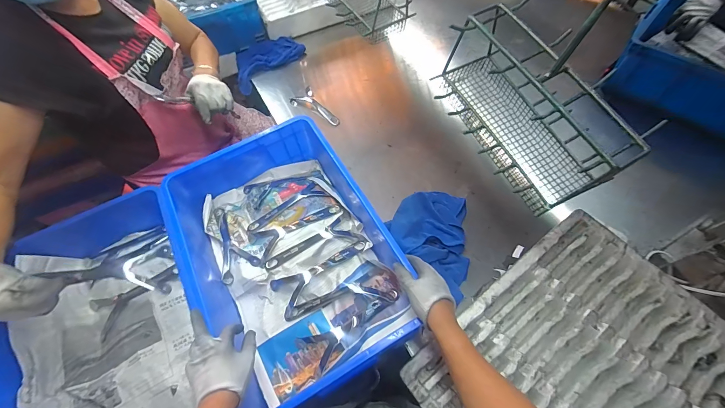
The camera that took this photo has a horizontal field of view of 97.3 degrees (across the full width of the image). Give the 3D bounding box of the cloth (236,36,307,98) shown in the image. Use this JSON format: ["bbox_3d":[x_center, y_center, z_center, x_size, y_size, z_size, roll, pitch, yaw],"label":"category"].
[{"bbox_3d":[-0.348,-0.534,1.193,0.273,0.074,0.154,-24,63,-10],"label":"cloth"}]

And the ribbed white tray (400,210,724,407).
[{"bbox_3d":[0.469,0.327,0.581,0.502,0.069,0.546,-38,64,-17],"label":"ribbed white tray"}]

